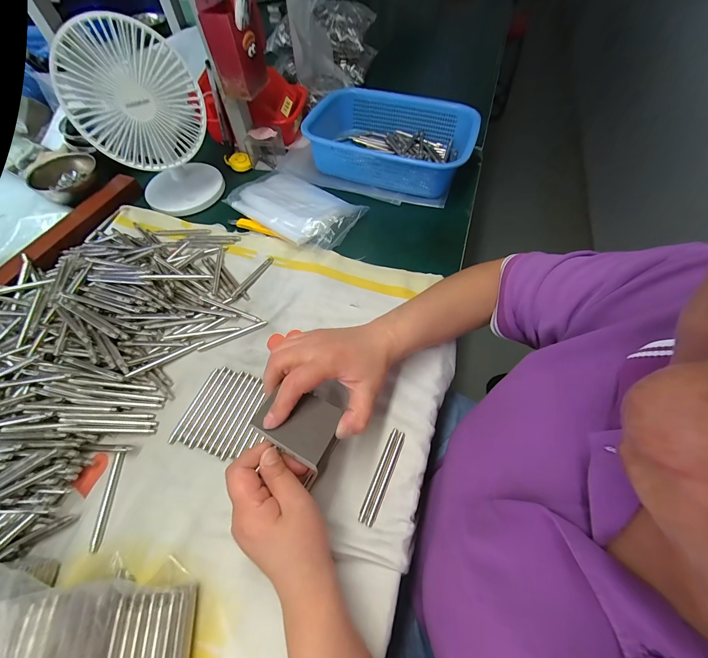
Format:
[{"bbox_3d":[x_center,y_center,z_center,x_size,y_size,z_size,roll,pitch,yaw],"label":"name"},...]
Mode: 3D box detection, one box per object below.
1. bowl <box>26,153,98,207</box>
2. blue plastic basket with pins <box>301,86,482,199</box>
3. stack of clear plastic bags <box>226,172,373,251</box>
[{"bbox_3d":[-0.517,-0.276,0.546,0.107,0.040,0.099,-37,65,-18],"label":"bowl"},{"bbox_3d":[0.066,-0.338,0.550,0.280,0.074,0.206,23,63,14],"label":"blue plastic basket with pins"},{"bbox_3d":[-0.094,-0.206,0.502,0.208,0.037,0.125,33,66,19],"label":"stack of clear plastic bags"}]

